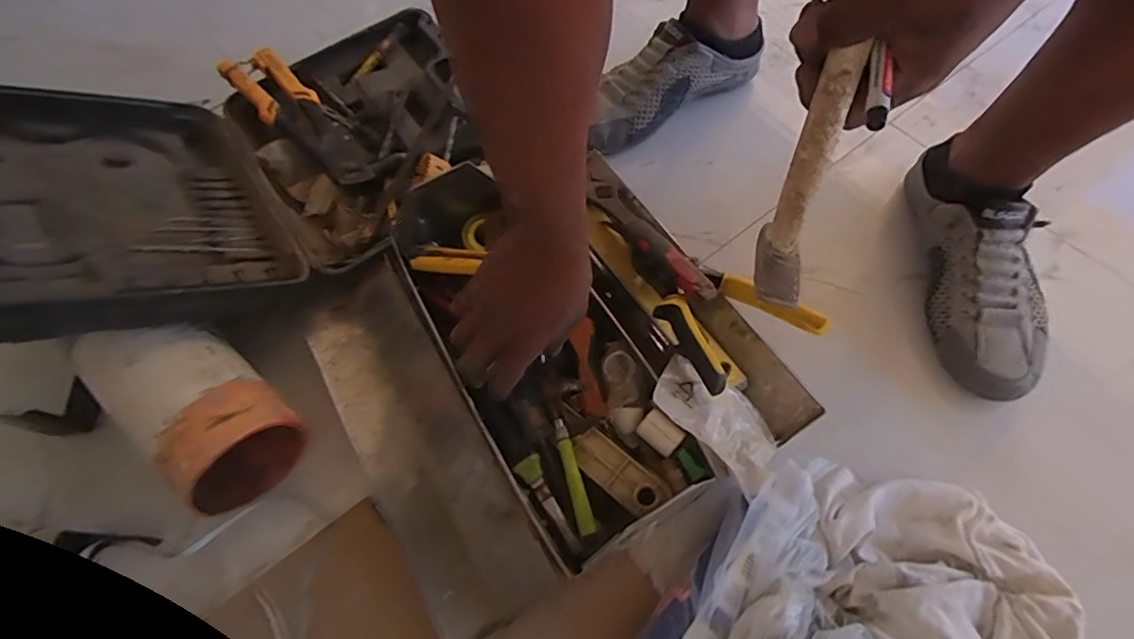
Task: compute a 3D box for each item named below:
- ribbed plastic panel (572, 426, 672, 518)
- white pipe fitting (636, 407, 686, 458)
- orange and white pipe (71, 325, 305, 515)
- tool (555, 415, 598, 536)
[{"bbox_3d":[0.043,0.129,0.475,0.088,0.017,0.036,37,72,19],"label":"ribbed plastic panel"},{"bbox_3d":[0.080,0.099,0.481,0.036,0.025,0.024,37,72,19],"label":"white pipe fitting"},{"bbox_3d":[-0.339,0.080,0.519,0.170,0.110,0.107,37,72,19],"label":"orange and white pipe"},{"bbox_3d":[0.005,0.132,0.473,0.015,0.017,0.096,-17,64,-5],"label":"tool"}]

